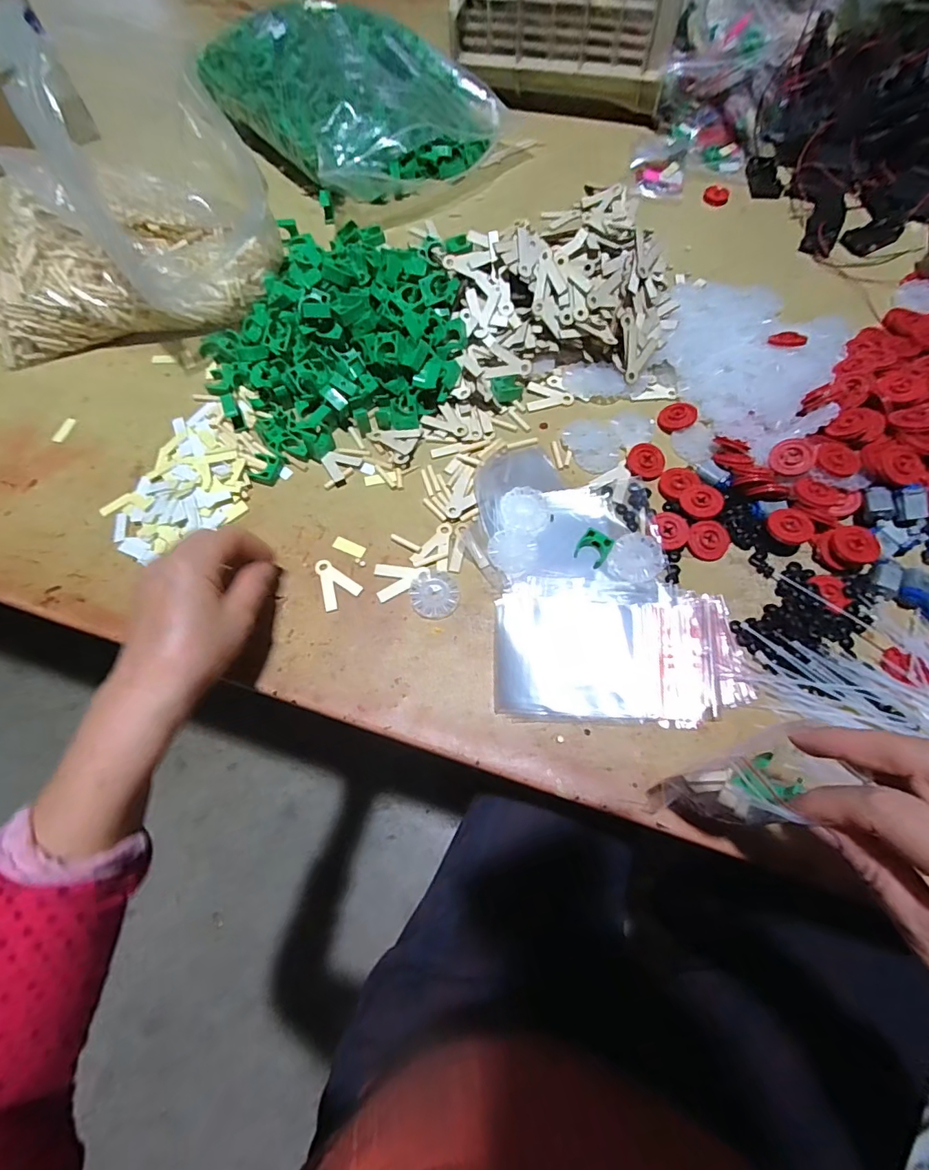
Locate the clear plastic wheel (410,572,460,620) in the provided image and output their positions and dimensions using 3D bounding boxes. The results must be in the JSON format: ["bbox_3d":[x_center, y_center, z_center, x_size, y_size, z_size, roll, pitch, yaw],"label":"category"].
[{"bbox_3d":[-0.023,0.009,0.391,0.038,0.005,0.036,0,66,1],"label":"clear plastic wheel"}]

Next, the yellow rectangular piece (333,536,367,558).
[{"bbox_3d":[-0.096,-0.032,0.416,0.029,0.004,0.012,24,69,9],"label":"yellow rectangular piece"}]

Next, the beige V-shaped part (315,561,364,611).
[{"bbox_3d":[-0.102,-0.004,0.402,0.031,0.004,0.045,-18,67,-7],"label":"beige V-shaped part"}]

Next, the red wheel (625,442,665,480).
[{"bbox_3d":[0.160,-0.108,0.438,0.032,0.010,0.032,0,66,1],"label":"red wheel"}]

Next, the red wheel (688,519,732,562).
[{"bbox_3d":[0.200,-0.037,0.407,0.033,0.010,0.033,0,66,1],"label":"red wheel"}]

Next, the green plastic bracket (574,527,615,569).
[{"bbox_3d":[0.105,-0.032,0.399,0.024,0.012,0.031,33,71,14],"label":"green plastic bracket"}]

